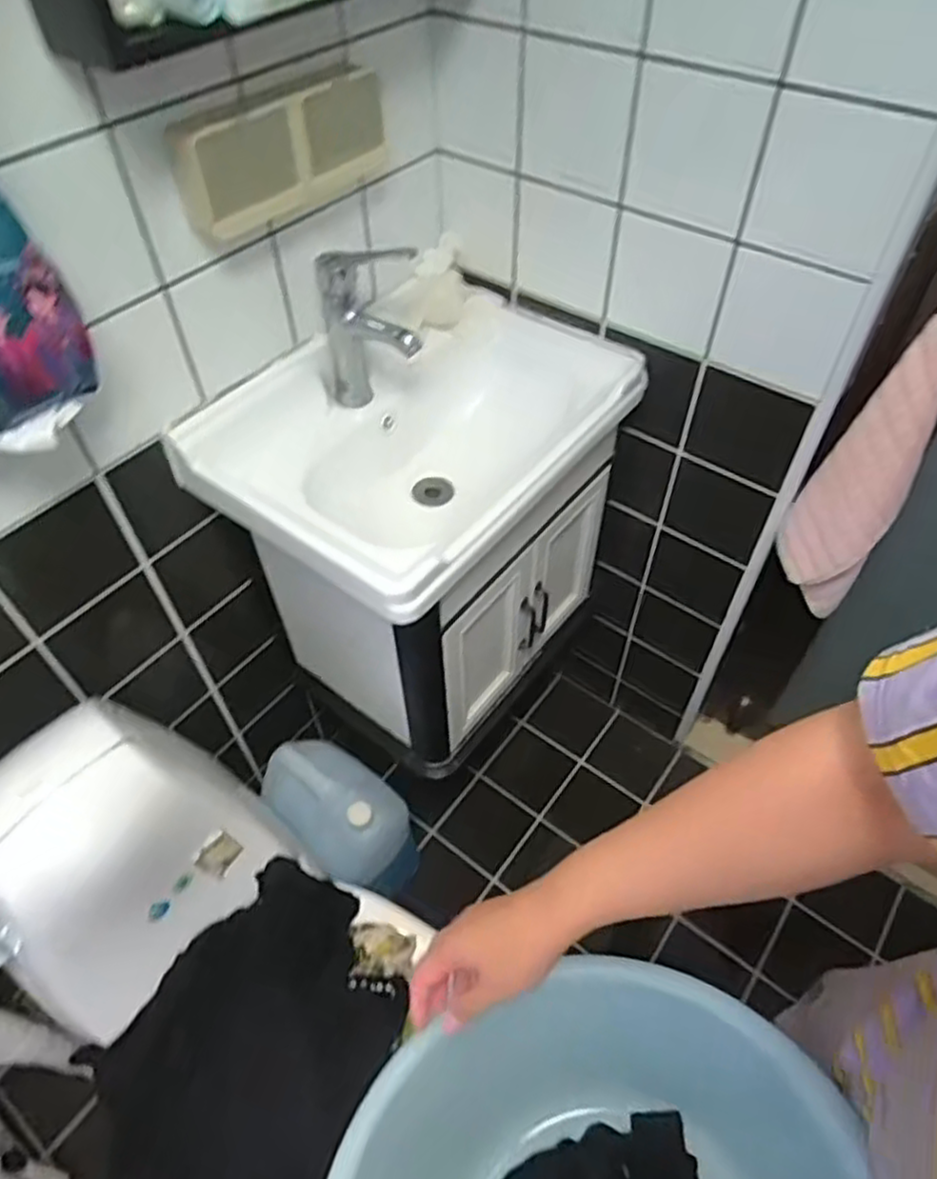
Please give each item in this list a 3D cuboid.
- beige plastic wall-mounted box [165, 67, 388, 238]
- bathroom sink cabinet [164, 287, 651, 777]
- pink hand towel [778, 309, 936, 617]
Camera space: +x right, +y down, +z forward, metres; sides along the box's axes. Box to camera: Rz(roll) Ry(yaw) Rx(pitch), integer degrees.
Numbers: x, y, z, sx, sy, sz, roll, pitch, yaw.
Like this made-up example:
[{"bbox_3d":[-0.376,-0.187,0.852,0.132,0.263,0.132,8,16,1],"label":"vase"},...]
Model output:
[{"bbox_3d":[-0.179,-0.461,0.768,0.052,0.111,0.271,31,56,27],"label":"beige plastic wall-mounted box"},{"bbox_3d":[-0.043,-0.081,1.062,0.350,0.496,0.514,32,57,28],"label":"bathroom sink cabinet"},{"bbox_3d":[0.482,-0.128,0.911,0.120,0.432,0.071,21,52,20],"label":"pink hand towel"}]

